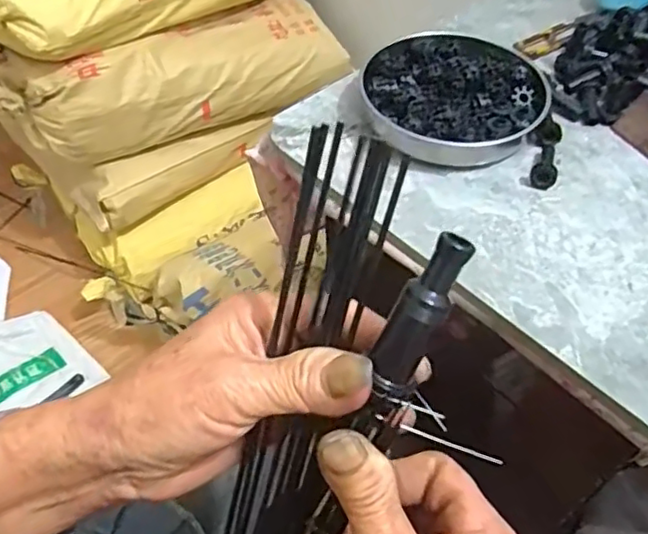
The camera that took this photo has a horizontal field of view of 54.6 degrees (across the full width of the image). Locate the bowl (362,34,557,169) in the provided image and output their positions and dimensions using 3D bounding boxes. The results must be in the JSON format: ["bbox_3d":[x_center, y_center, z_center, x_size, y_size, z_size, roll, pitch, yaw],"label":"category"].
[{"bbox_3d":[0.099,-0.132,0.482,0.135,0.030,0.128,-1,52,1],"label":"bowl"}]

